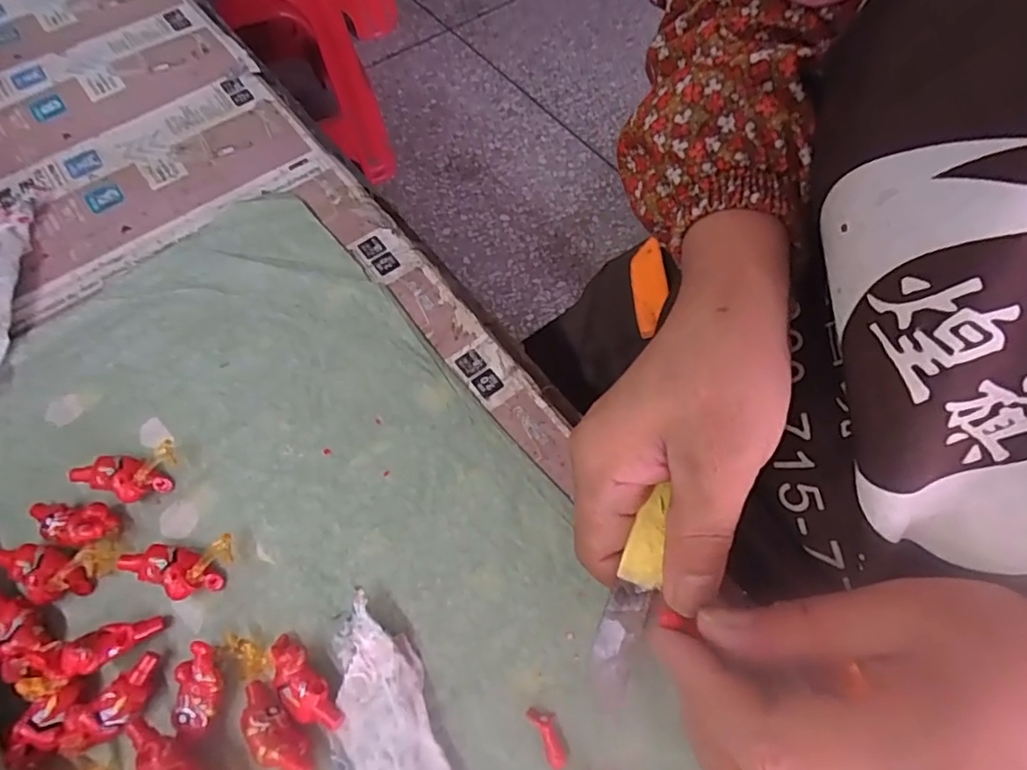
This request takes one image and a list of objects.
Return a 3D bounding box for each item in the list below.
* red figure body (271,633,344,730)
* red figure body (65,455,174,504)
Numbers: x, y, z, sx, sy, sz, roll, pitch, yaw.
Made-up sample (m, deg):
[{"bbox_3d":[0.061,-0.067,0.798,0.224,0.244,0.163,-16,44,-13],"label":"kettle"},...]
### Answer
[{"bbox_3d":[-0.084,0.118,0.228,0.015,0.011,0.043,-36,70,-18],"label":"red figure body"},{"bbox_3d":[-0.180,0.042,0.264,0.042,0.014,0.018,13,63,4],"label":"red figure body"}]

